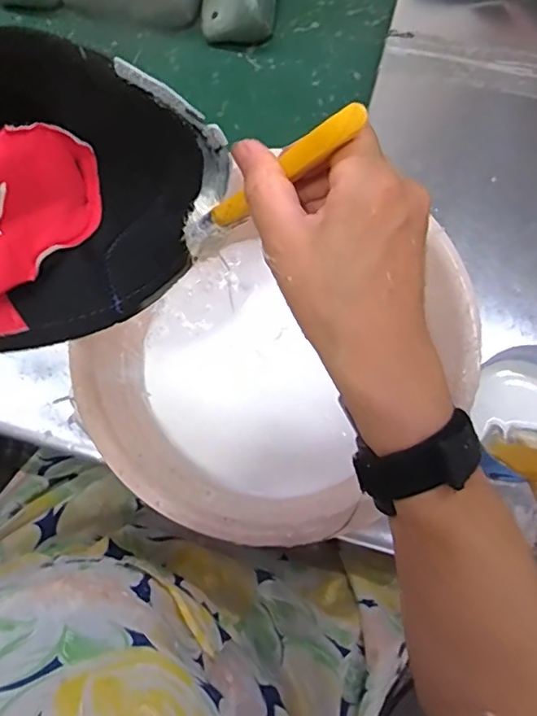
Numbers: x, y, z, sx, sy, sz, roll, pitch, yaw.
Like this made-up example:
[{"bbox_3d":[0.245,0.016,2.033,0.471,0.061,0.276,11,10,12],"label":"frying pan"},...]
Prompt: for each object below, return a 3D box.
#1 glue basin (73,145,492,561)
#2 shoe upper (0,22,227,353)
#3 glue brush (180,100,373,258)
[{"bbox_3d":[0.006,0.004,0.471,0.249,0.107,0.283,40,80,10],"label":"glue basin"},{"bbox_3d":[-0.118,-0.088,0.290,0.090,0.236,0.143,26,122,23],"label":"shoe upper"},{"bbox_3d":[-0.006,-0.084,0.286,0.013,0.144,0.016,9,72,-35],"label":"glue brush"}]

